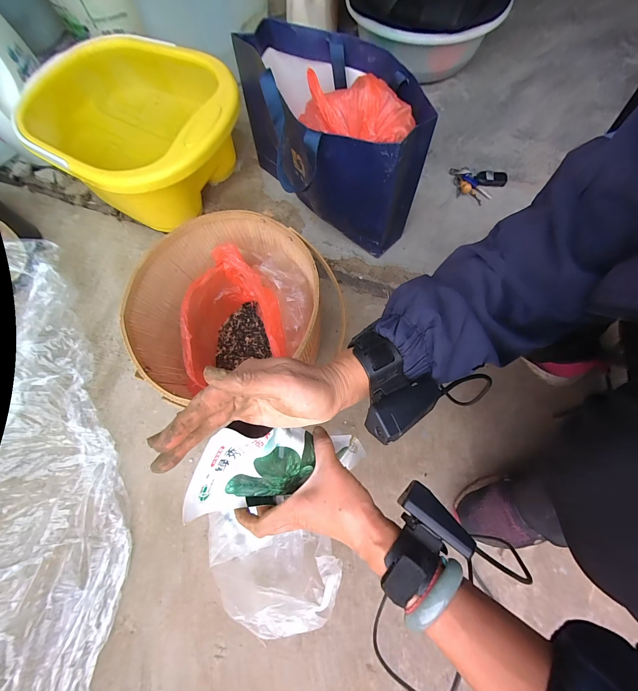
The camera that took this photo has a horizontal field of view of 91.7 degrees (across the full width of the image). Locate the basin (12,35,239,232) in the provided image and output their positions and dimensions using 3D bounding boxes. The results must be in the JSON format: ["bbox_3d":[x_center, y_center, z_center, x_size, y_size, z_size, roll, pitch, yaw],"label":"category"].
[{"bbox_3d":[-0.352,-0.419,0.624,0.423,0.190,0.322,38,75,13],"label":"basin"}]

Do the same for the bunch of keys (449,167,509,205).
[{"bbox_3d":[0.331,-0.339,0.649,0.111,0.022,0.081,15,71,6],"label":"bunch of keys"}]

